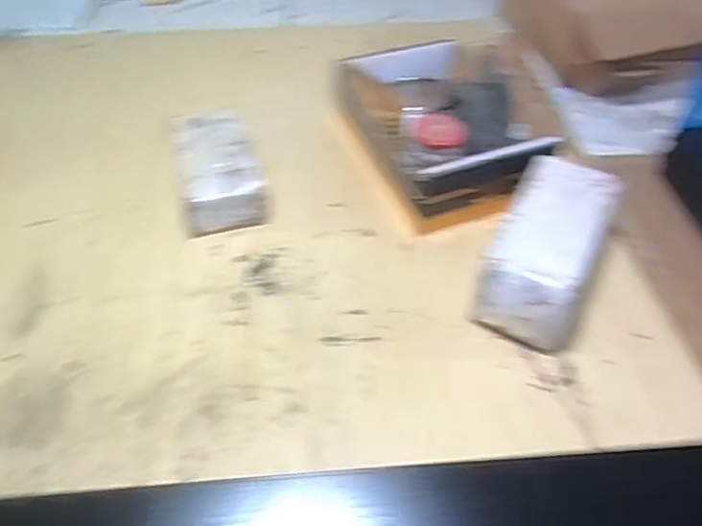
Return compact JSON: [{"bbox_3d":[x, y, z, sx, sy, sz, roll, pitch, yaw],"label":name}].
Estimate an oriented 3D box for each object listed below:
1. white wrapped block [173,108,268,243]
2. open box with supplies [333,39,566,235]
[{"bbox_3d":[-0.183,-0.134,0.791,0.117,0.072,0.199,-10,49,-10],"label":"white wrapped block"},{"bbox_3d":[0.136,-0.195,0.822,0.232,0.116,0.298,-15,50,-15],"label":"open box with supplies"}]

